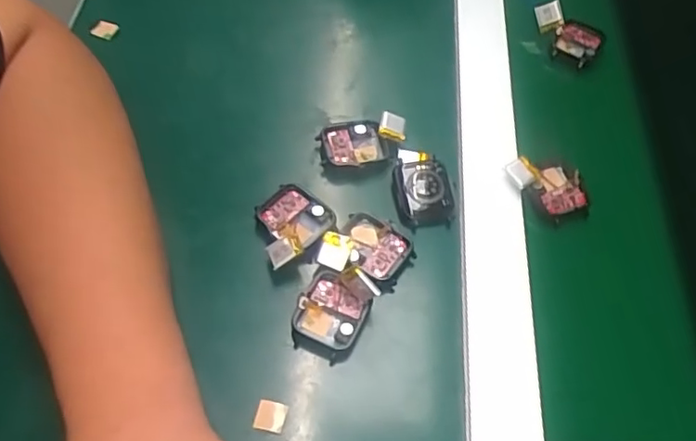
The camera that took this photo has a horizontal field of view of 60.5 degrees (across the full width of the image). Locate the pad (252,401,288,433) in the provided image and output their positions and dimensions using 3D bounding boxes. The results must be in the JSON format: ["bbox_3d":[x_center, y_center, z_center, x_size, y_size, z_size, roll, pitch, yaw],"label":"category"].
[{"bbox_3d":[-0.041,0.103,0.313,0.015,0.004,0.015,12,60,3],"label":"pad"}]

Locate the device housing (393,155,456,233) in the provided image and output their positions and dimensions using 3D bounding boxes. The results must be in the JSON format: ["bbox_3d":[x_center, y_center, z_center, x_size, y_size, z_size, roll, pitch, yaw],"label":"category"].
[{"bbox_3d":[0.048,-0.018,0.383,0.034,0.016,0.045,-7,61,-8],"label":"device housing"}]

